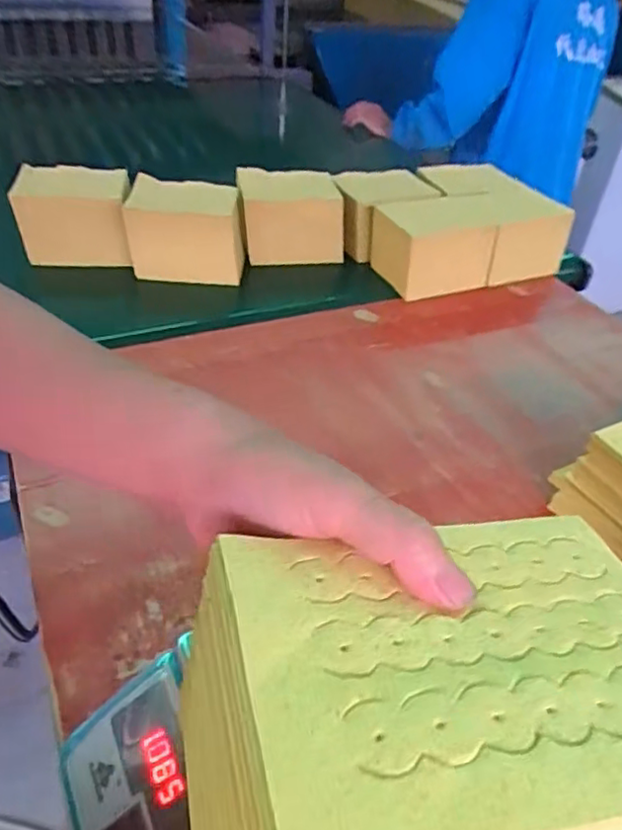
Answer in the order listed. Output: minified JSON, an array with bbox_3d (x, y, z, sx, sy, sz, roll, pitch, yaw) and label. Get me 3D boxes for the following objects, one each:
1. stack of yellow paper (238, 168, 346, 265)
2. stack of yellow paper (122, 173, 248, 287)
[{"bbox_3d":[-0.036,-0.318,1.059,0.165,0.134,0.094,-6,40,-14],"label":"stack of yellow paper"},{"bbox_3d":[-0.202,-0.304,1.020,0.176,0.126,0.135,-3,40,-10],"label":"stack of yellow paper"}]

